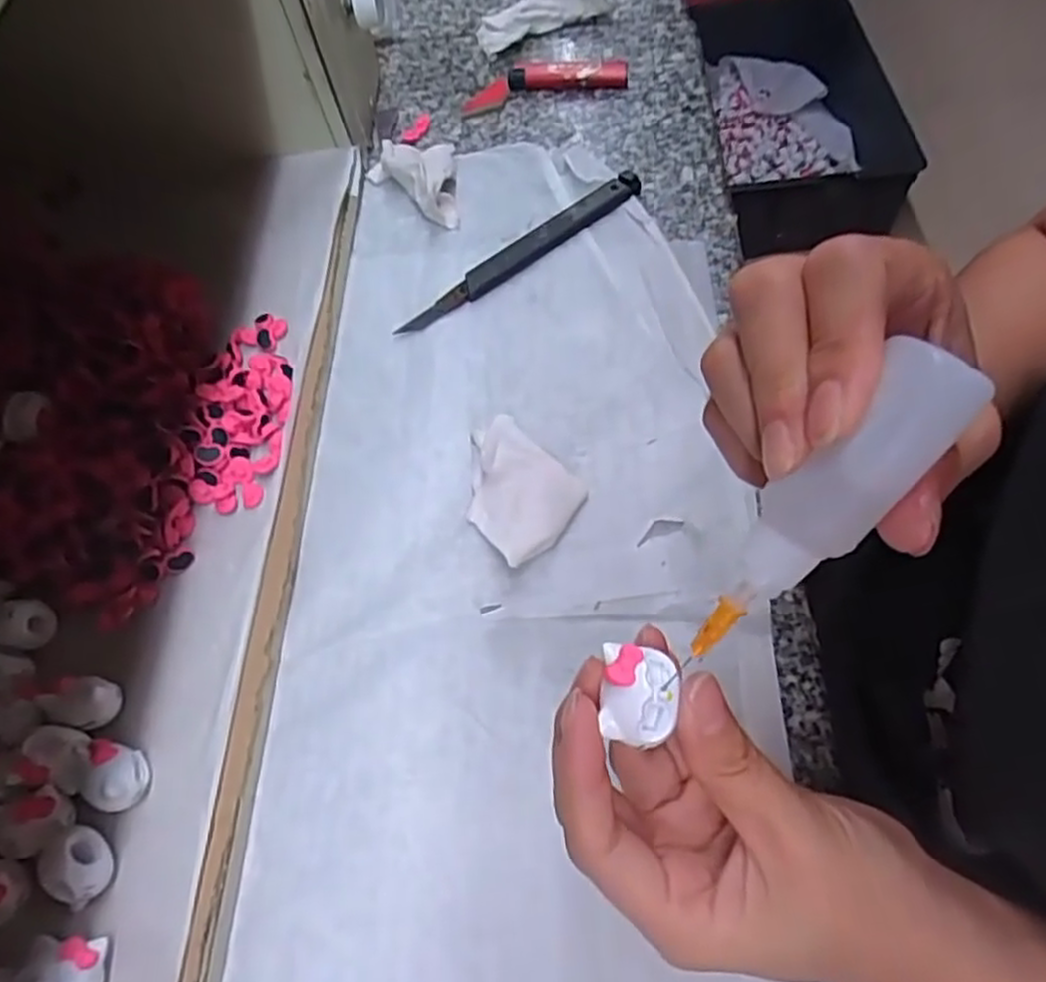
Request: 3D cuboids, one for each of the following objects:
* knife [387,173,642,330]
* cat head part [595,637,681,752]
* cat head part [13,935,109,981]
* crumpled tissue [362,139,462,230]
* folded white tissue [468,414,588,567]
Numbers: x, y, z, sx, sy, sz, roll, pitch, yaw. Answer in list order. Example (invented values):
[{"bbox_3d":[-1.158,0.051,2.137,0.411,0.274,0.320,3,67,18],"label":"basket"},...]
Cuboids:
[{"bbox_3d":[0.001,-0.132,0.403,0.162,0.009,0.017,-38,66,-14],"label":"knife"},{"bbox_3d":[0.031,0.052,0.195,0.019,0.009,0.024,4,61,2],"label":"cat head part"},{"bbox_3d":[-0.153,0.161,0.246,0.024,0.019,0.021,-4,63,3],"label":"cat head part"},{"bbox_3d":[-0.063,-0.181,0.428,0.050,0.019,0.059,-12,62,-1],"label":"crumpled tissue"},{"bbox_3d":[-0.005,-0.001,0.335,0.059,0.016,0.051,39,72,21],"label":"folded white tissue"}]

